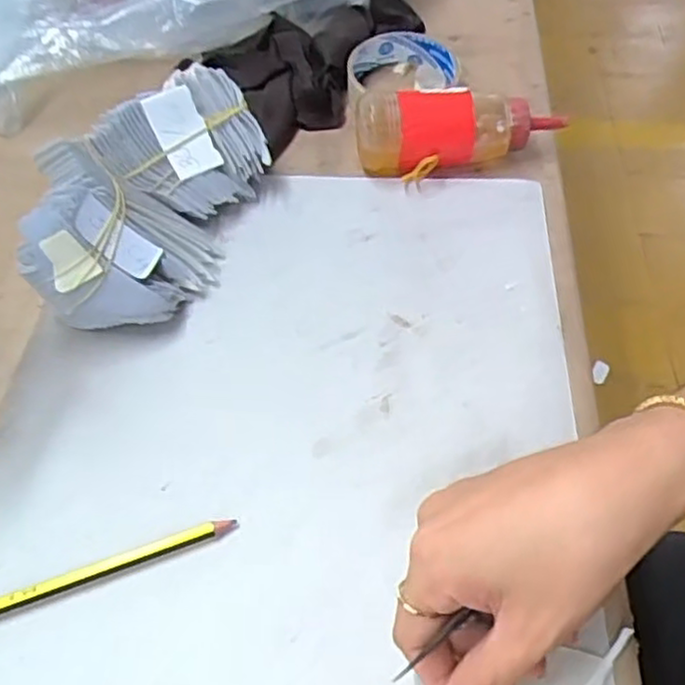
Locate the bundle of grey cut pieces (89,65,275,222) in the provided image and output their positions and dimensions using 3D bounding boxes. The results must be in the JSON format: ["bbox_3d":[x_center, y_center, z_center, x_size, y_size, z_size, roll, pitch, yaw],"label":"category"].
[{"bbox_3d":[-0.096,-0.125,0.470,0.102,0.030,0.084,-41,100,-21],"label":"bundle of grey cut pieces"}]

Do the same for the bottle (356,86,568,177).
[{"bbox_3d":[0.081,-0.143,0.494,0.139,0.046,0.045,-8,55,-5],"label":"bottle"}]

